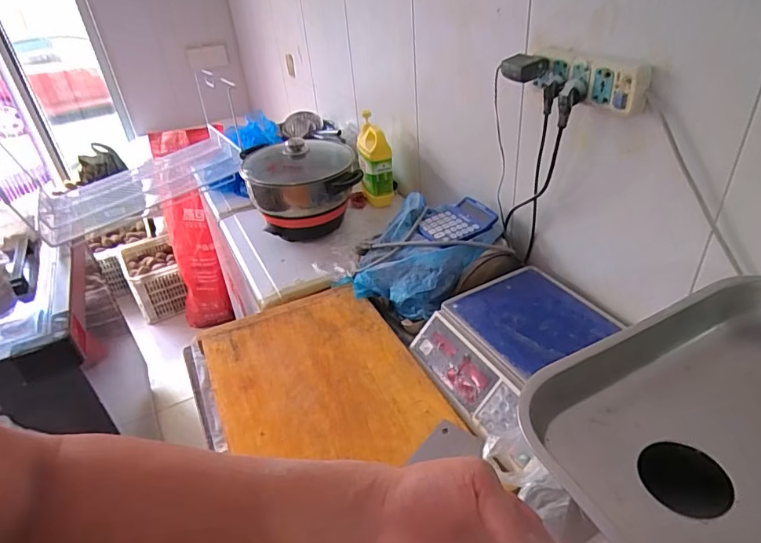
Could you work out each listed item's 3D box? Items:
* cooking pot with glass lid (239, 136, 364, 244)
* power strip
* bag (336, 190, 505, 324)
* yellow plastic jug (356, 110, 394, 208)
[{"bbox_3d":[-0.201,-0.211,1.279,0.284,0.230,0.240,-13,35,-10],"label":"cooking pot with glass lid"},{"bbox_3d":[0.315,-0.302,0.763,0.039,0.066,0.224,-21,38,-22],"label":"power strip"},{"bbox_3d":[0.084,-0.035,1.060,0.285,0.144,0.263,24,44,36],"label":"bag"},{"bbox_3d":[-0.016,-0.313,1.411,0.094,0.221,0.130,-5,34,0],"label":"yellow plastic jug"}]

